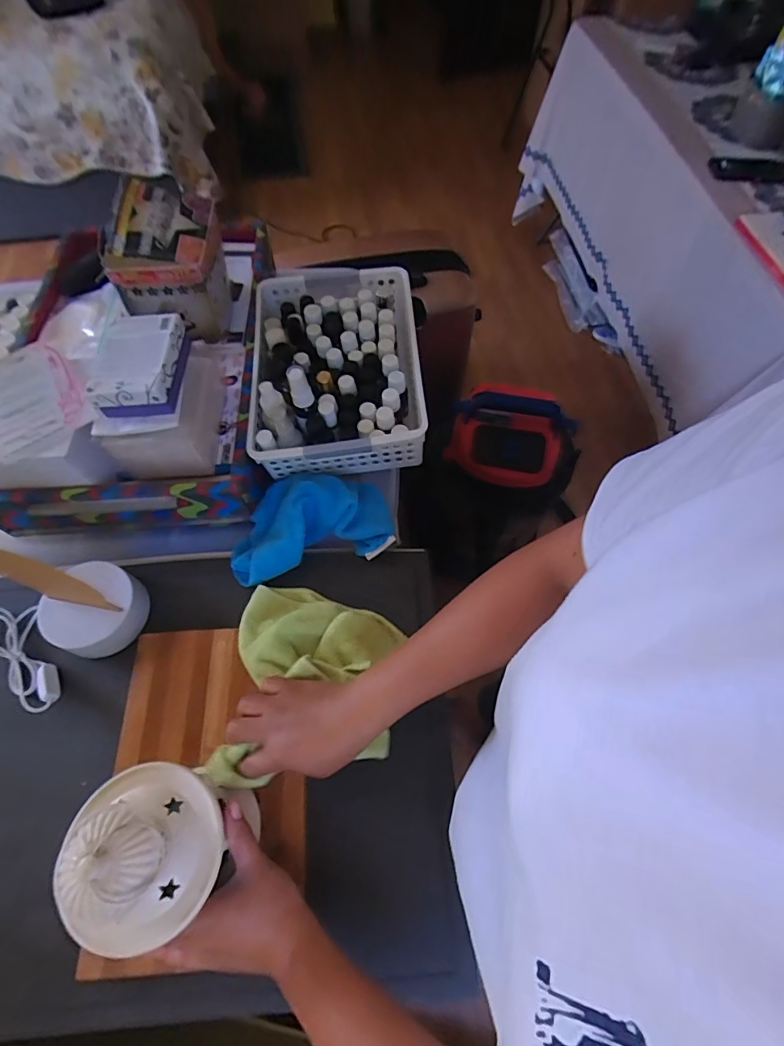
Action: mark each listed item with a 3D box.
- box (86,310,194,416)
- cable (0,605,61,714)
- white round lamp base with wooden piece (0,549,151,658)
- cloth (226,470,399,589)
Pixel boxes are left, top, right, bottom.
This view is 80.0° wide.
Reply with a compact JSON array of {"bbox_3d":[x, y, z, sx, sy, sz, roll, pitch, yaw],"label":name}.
[{"bbox_3d":[-0.260,-0.166,0.487,0.077,0.033,0.112,1,63,0],"label":"box"},{"bbox_3d":[-0.390,0.133,0.496,0.146,0.021,0.066,39,69,18],"label":"cable"},{"bbox_3d":[-0.334,0.070,0.481,0.128,0.107,0.093,28,66,13],"label":"white round lamp base with wooden piece"},{"bbox_3d":[-0.098,-0.008,0.549,0.190,0.053,0.125,-12,64,-7],"label":"cloth"}]

